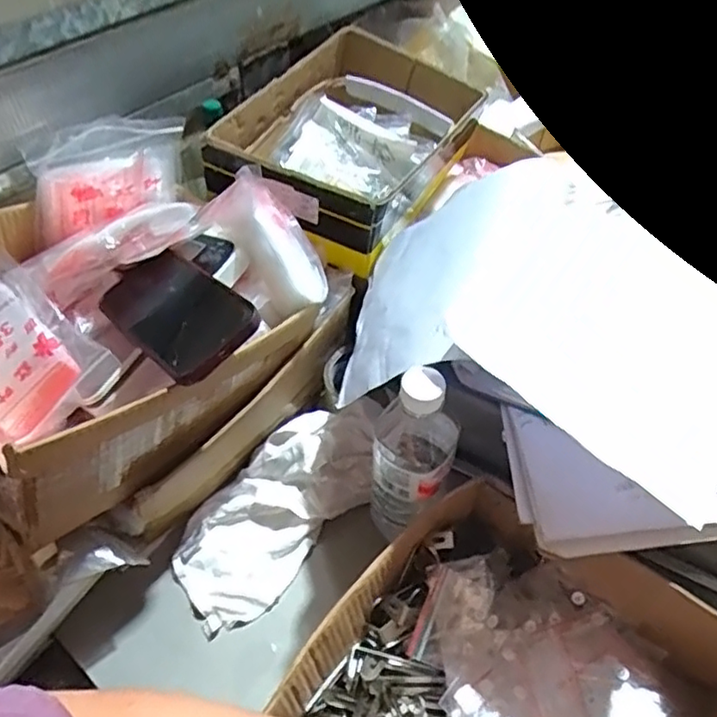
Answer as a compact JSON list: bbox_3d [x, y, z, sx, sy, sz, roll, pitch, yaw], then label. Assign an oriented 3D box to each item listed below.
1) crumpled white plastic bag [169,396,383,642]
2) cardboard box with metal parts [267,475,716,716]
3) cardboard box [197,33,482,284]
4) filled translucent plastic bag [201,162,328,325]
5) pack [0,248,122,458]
[{"bbox_3d":[-0.075,0.140,0.613,0.115,0.045,0.249,34,71,25],"label":"crumpled white plastic bag"},{"bbox_3d":[0.110,0.259,0.439,0.274,0.103,0.310,30,57,23],"label":"cardboard box with metal parts"},{"bbox_3d":[-0.002,-0.258,0.725,0.197,0.107,0.331,22,54,18],"label":"cardboard box"},{"bbox_3d":[-0.085,-0.105,0.579,0.070,0.060,0.138,-30,89,-22],"label":"filled translucent plastic bag"},{"bbox_3d":[-0.298,0.002,0.513,0.178,0.042,0.133,36,83,21],"label":"pack"}]

